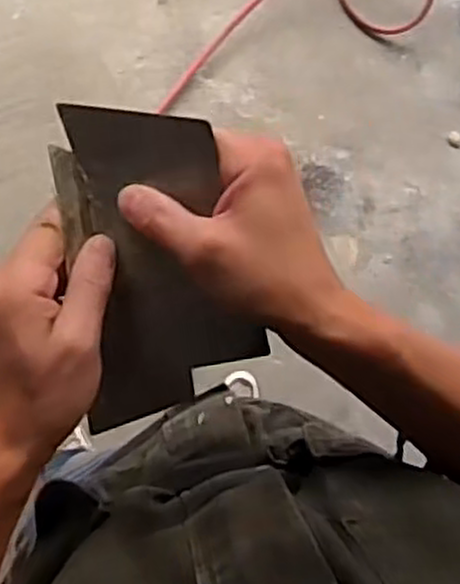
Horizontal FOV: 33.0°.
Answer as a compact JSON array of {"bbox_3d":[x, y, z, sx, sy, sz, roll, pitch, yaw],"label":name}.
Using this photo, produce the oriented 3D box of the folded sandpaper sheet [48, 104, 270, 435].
[{"bbox_3d":[-0.034,-0.008,0.406,0.094,0.023,0.172,-3,117,1],"label":"folded sandpaper sheet"}]

